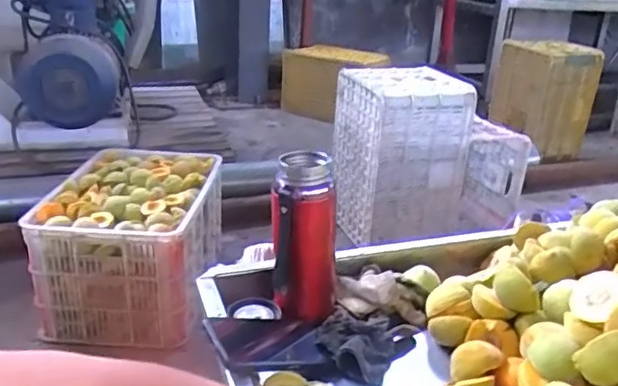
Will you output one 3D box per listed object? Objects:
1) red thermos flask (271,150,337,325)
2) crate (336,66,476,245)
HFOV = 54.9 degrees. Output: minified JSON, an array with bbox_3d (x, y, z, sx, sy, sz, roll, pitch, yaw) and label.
[{"bbox_3d":[-0.004,0.060,0.716,0.075,0.206,0.064,3,22,2],"label":"red thermos flask"},{"bbox_3d":[0.247,-0.095,1.600,0.297,0.441,0.210,-4,23,-16],"label":"crate"}]

